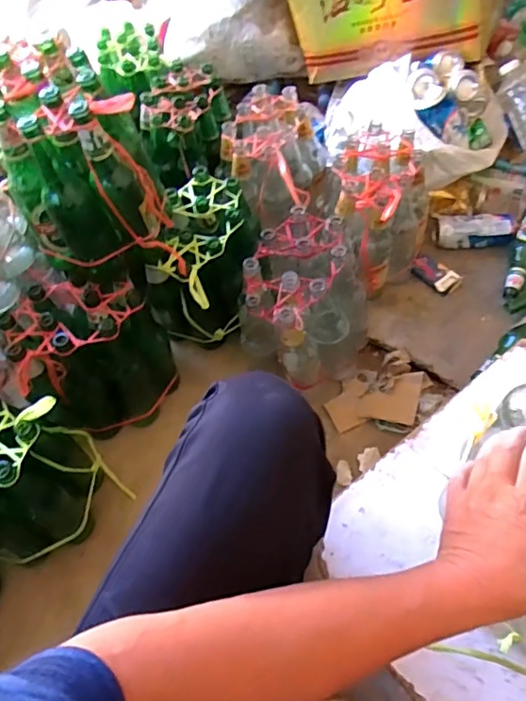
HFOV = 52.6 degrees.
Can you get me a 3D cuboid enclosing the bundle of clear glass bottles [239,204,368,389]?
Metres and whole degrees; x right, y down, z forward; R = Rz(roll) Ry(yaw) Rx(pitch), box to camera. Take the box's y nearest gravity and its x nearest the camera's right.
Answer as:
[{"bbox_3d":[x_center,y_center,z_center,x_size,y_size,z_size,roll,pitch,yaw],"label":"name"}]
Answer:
[{"bbox_3d":[0.082,-0.084,0.949,0.208,0.233,0.245,10,59,8],"label":"bundle of clear glass bottles"}]

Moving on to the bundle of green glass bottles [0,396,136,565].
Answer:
[{"bbox_3d":[-0.368,0.184,0.785,0.210,0.274,0.189,-14,59,-6],"label":"bundle of green glass bottles"}]

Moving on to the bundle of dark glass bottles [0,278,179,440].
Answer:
[{"bbox_3d":[-0.282,0.007,0.913,0.220,0.235,0.170,-27,61,-14],"label":"bundle of dark glass bottles"}]

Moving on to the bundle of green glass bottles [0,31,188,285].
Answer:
[{"bbox_3d":[-0.268,-0.266,0.815,0.201,0.277,0.226,-17,59,-8],"label":"bundle of green glass bottles"}]

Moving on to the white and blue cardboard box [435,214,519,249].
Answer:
[{"bbox_3d":[0.462,-0.264,1.161,0.167,0.056,0.065,-2,58,1],"label":"white and blue cardboard box"}]

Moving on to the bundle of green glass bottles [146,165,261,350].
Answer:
[{"bbox_3d":[-0.110,-0.148,1.003,0.151,0.252,0.243,19,61,14],"label":"bundle of green glass bottles"}]

